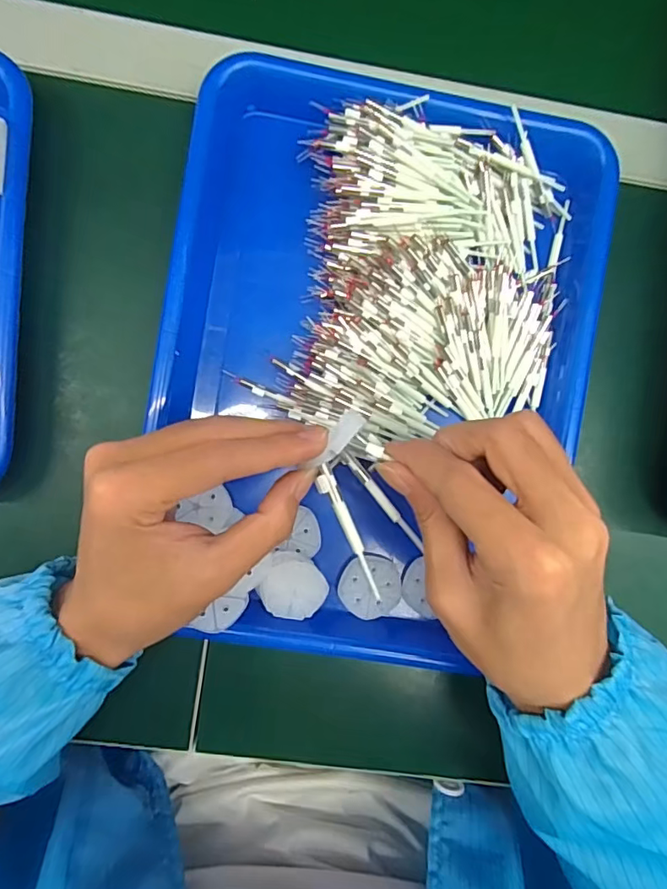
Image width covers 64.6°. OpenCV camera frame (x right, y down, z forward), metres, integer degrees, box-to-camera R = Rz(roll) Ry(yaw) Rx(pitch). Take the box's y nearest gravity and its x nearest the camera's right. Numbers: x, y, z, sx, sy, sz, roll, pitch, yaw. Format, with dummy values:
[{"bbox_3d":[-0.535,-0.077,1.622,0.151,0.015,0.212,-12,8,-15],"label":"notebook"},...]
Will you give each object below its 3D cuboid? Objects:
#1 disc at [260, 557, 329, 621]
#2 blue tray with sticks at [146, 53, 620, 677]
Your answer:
[{"bbox_3d":[-0.023,0.085,0.307,0.038,0.004,0.036,-1,101,-6],"label":"disc"},{"bbox_3d":[0.024,-0.037,0.310,0.244,0.049,0.335,8,90,-4],"label":"blue tray with sticks"}]

